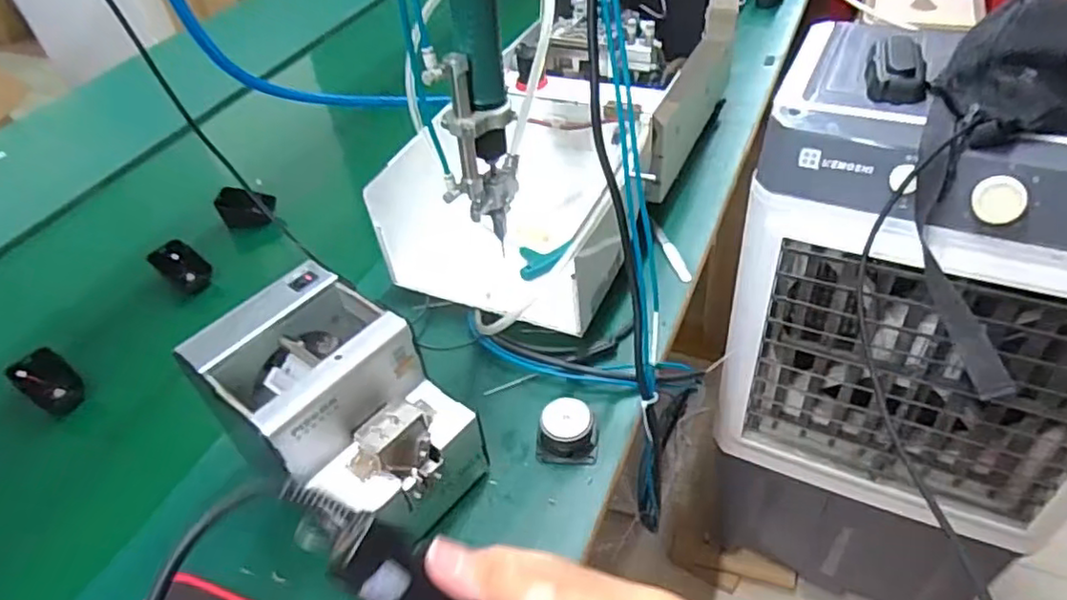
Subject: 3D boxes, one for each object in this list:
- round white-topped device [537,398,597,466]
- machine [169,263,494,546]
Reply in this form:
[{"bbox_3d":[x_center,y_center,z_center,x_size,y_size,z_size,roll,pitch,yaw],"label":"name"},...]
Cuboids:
[{"bbox_3d":[0.028,0.112,0.567,0.052,0.030,0.047,0,44,8],"label":"round white-topped device"},{"bbox_3d":[-0.148,0.088,0.516,0.178,0.143,0.129,28,53,31],"label":"machine"}]

